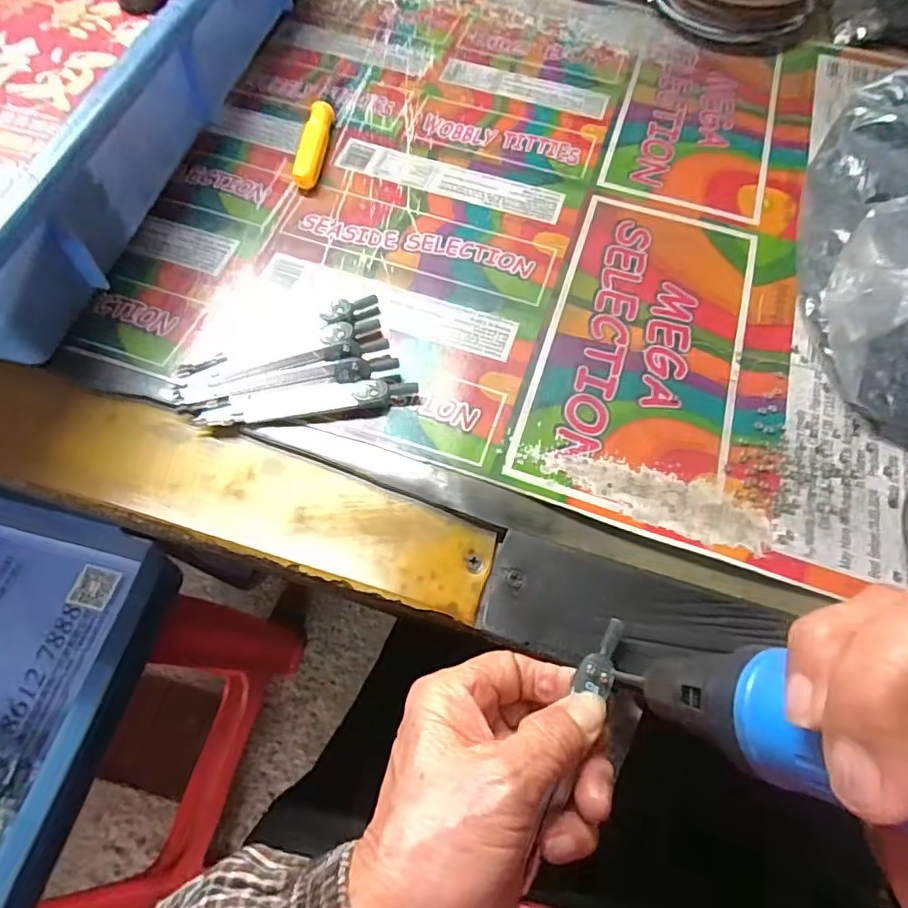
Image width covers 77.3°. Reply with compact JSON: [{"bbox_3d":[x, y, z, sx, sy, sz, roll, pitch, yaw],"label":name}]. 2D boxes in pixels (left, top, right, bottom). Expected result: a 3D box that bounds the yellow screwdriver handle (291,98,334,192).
[{"bbox_3d":[-0.092,-0.203,0.374,0.015,0.016,0.068,6,64,0],"label":"yellow screwdriver handle"}]

